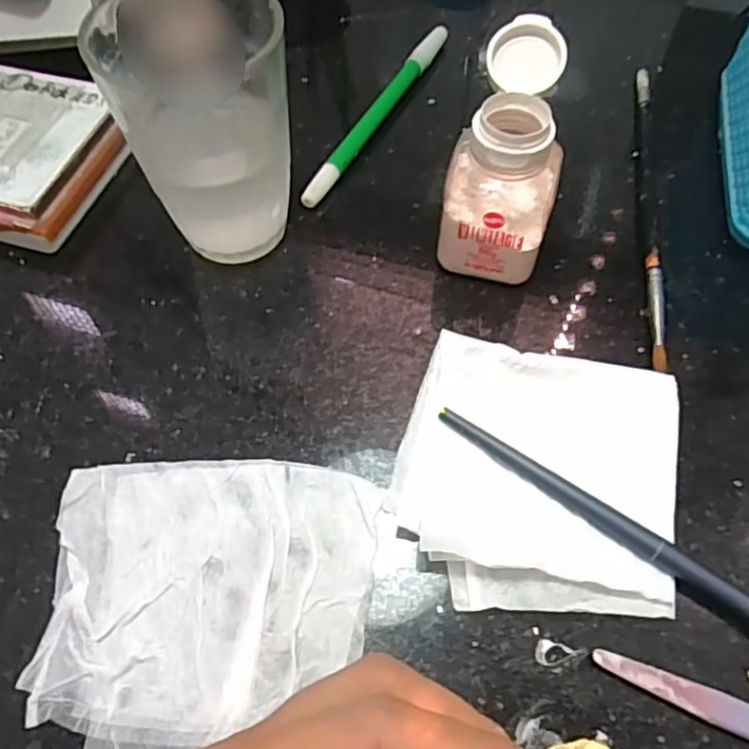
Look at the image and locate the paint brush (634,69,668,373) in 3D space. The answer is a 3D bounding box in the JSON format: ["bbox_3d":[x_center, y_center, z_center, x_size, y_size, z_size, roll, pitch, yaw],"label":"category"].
[{"bbox_3d":[0.124,-0.080,0.291,0.008,0.007,0.185,8,60,6],"label":"paint brush"}]

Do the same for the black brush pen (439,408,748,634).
[{"bbox_3d":[0.092,0.058,0.208,0.163,0.008,0.009,33,66,19],"label":"black brush pen"}]

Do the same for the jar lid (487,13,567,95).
[{"bbox_3d":[0.056,-0.118,0.241,0.029,0.009,0.030,-22,83,5],"label":"jar lid"}]

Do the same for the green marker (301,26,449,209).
[{"bbox_3d":[0.003,-0.132,0.322,0.010,0.011,0.142,24,63,15],"label":"green marker"}]

